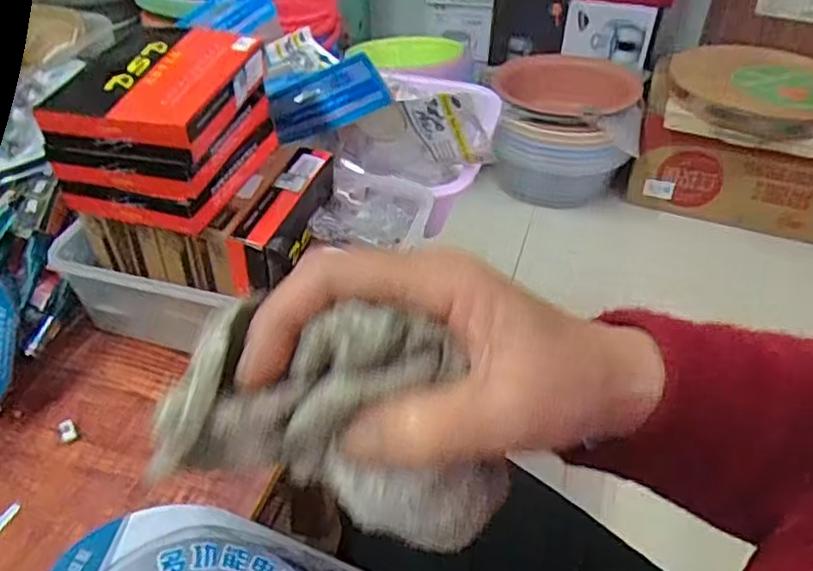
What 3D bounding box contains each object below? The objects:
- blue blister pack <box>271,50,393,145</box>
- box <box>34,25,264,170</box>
[{"bbox_3d":[-0.069,-0.155,0.563,0.114,0.049,0.011,-16,34,32],"label":"blue blister pack"},{"bbox_3d":[-0.172,-0.136,0.469,0.105,0.039,0.138,10,44,10],"label":"box"}]

